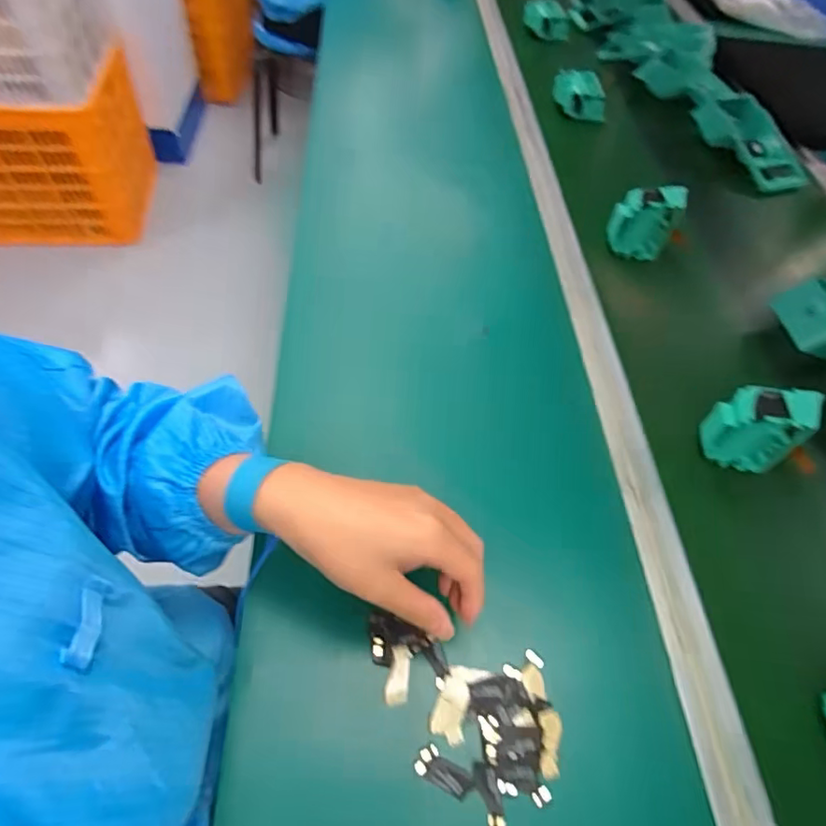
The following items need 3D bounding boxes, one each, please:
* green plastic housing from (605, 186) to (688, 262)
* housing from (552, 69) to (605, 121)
[{"bbox_3d":[0.269,-0.221,0.637,0.070,0.083,0.051,24,55,11],"label":"green plastic housing"},{"bbox_3d":[0.261,-0.492,0.840,0.060,0.038,0.084,-1,54,-6],"label":"housing"}]

